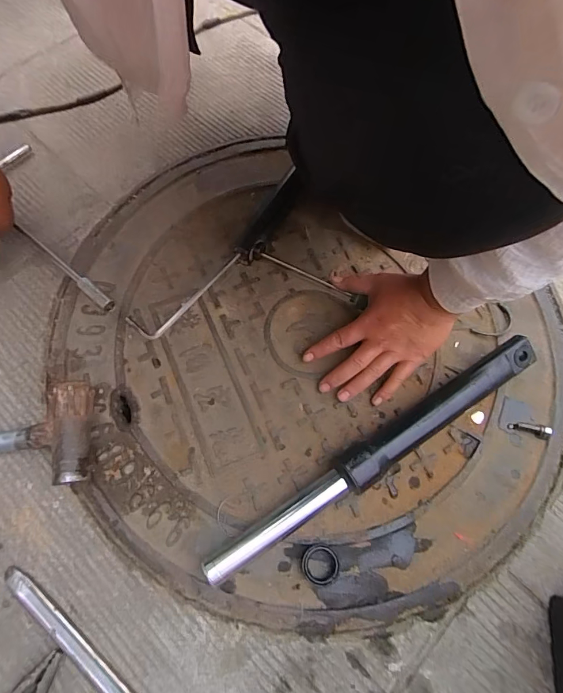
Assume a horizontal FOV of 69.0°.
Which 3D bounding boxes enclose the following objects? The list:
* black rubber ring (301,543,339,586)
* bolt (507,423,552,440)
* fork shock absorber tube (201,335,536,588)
[{"bbox_3d":[0.037,0.207,0.389,0.035,0.007,0.034,1,68,-2],"label":"black rubber ring"},{"bbox_3d":[0.272,0.090,0.448,0.043,0.008,0.013,17,68,5],"label":"bolt"},{"bbox_3d":[0.103,0.109,0.419,0.396,0.042,0.036,-32,72,-14],"label":"fork shock absorber tube"}]

